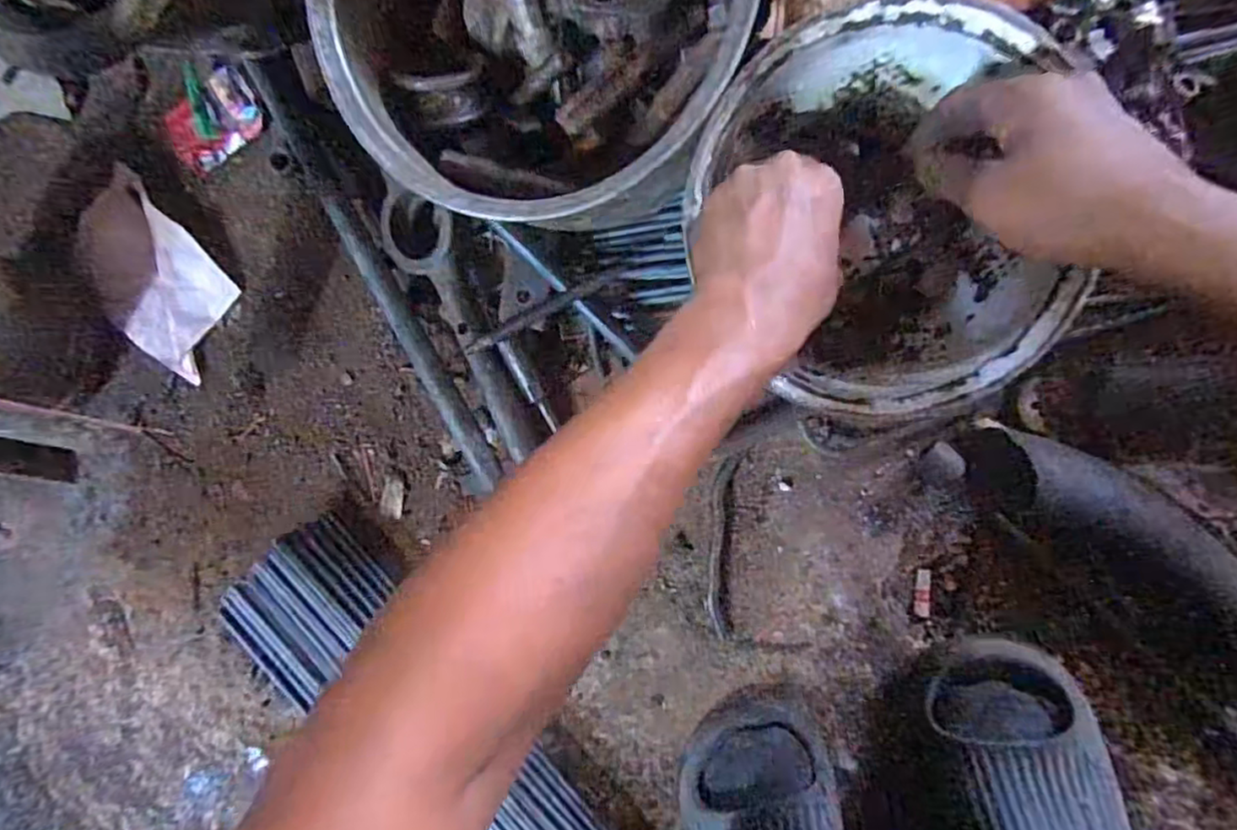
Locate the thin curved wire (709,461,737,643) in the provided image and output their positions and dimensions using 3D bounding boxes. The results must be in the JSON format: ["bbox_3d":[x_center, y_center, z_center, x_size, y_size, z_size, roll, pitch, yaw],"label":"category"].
[{"bbox_3d":[0.075,0.097,0.479,0.015,0.005,0.133,4,92,10],"label":"thin curved wire"}]

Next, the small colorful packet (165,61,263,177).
[{"bbox_3d":[-0.335,-0.246,0.538,0.077,0.024,0.069,-36,85,9],"label":"small colorful packet"}]

